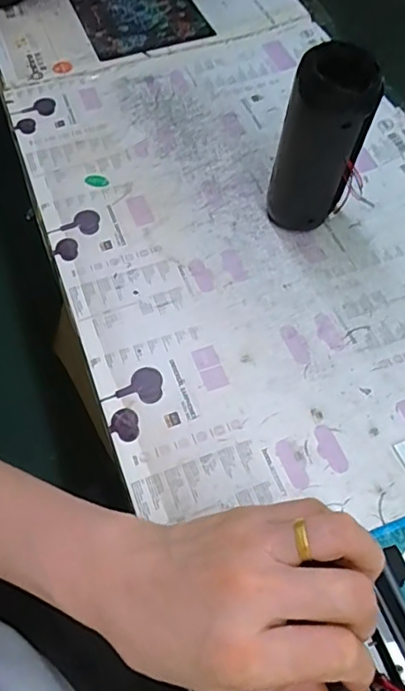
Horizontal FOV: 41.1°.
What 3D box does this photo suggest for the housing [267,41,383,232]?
[{"bbox_3d":[0.095,-0.162,0.438,0.066,0.148,0.055,12,61,9],"label":"housing"}]

